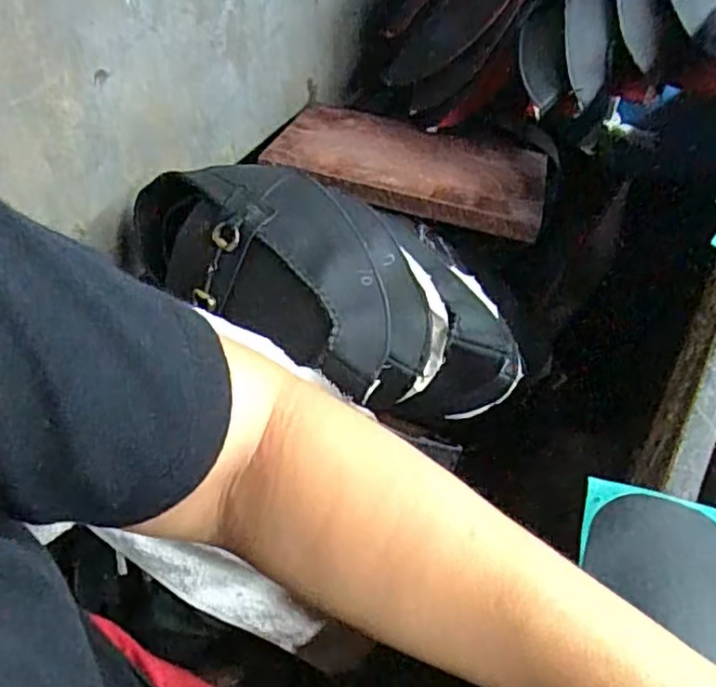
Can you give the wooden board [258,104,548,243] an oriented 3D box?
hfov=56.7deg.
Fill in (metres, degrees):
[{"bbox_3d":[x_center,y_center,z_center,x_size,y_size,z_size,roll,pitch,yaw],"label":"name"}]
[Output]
[{"bbox_3d":[0.055,-0.180,0.682,0.267,0.023,0.179,16,41,8],"label":"wooden board"}]

